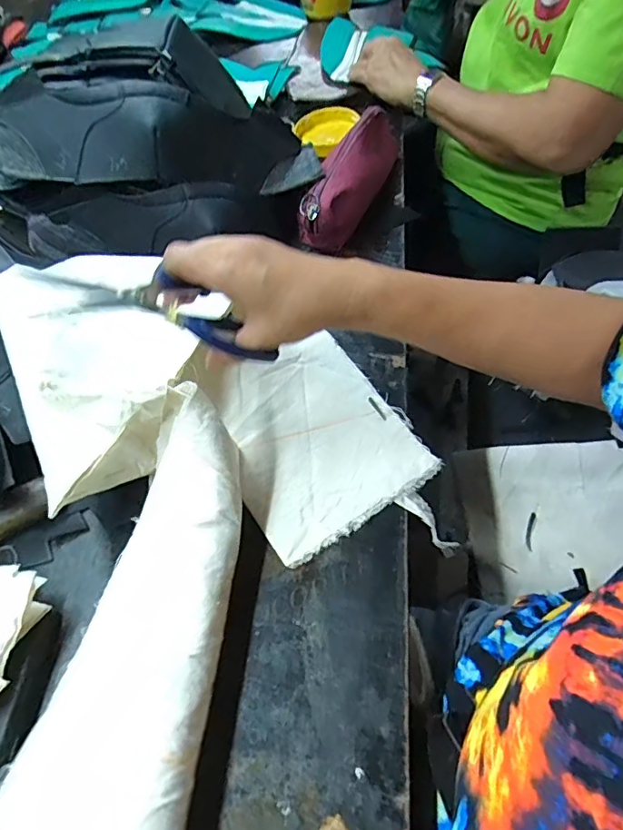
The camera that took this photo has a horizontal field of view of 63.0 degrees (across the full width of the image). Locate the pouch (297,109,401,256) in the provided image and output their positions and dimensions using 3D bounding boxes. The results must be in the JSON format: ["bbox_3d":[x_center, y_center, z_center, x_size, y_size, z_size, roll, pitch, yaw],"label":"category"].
[{"bbox_3d":[0.059,-0.311,0.625,0.071,0.065,0.259,15,58,10],"label":"pouch"}]

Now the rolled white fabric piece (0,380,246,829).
[{"bbox_3d":[-0.116,0.175,0.303,0.113,0.050,0.410,8,60,3],"label":"rolled white fabric piece"}]

